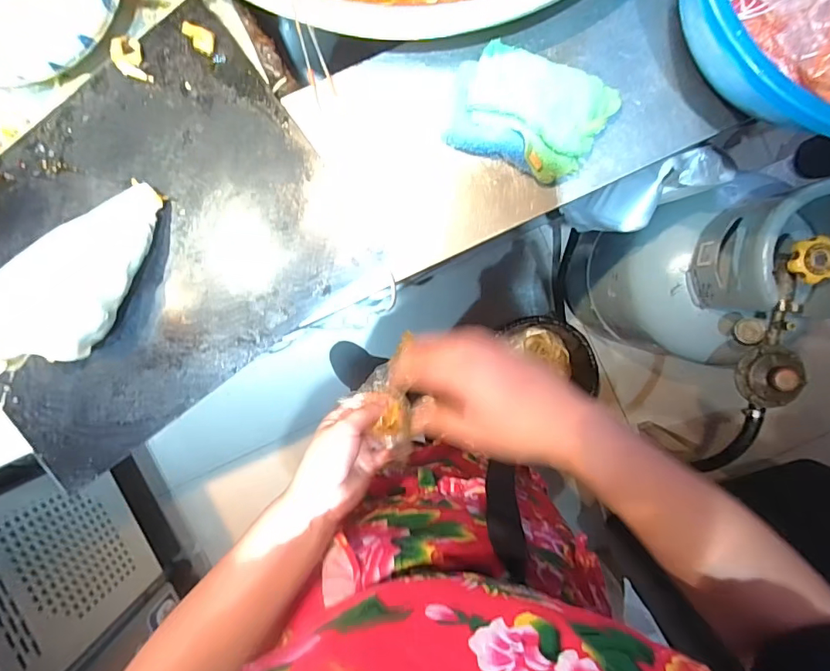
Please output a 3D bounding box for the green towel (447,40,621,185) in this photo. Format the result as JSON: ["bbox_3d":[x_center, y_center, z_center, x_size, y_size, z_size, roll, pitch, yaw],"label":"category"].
[{"bbox_3d":[0.106,-0.207,0.436,0.146,0.039,0.109,19,93,-3],"label":"green towel"}]

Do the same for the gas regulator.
[{"bbox_3d":[0.477,0.026,0.637,0.068,0.061,0.146,3,94,-2],"label":"gas regulator"}]

